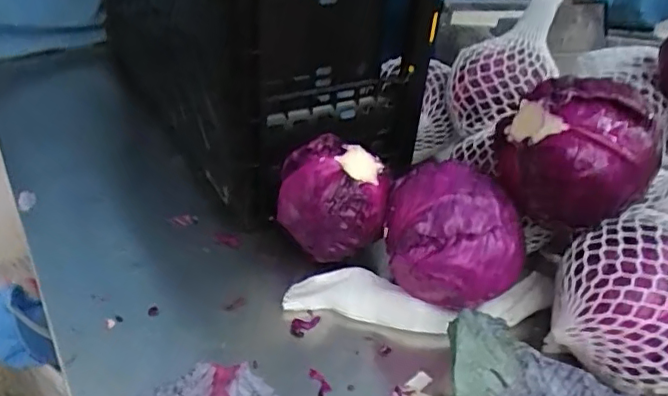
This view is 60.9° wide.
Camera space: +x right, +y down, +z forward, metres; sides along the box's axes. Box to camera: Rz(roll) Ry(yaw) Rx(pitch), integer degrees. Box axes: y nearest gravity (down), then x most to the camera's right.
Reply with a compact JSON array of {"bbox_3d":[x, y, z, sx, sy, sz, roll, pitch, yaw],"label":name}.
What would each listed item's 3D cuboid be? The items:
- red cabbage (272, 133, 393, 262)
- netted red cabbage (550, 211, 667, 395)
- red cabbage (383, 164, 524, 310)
[{"bbox_3d":[-0.003,0.008,0.562,0.093,0.111,0.089,2,35,-2],"label":"red cabbage"},{"bbox_3d":[0.252,0.079,0.458,0.135,0.117,0.136,21,38,23],"label":"netted red cabbage"},{"bbox_3d":[0.106,0.040,0.515,0.115,0.125,0.099,7,35,5],"label":"red cabbage"}]

